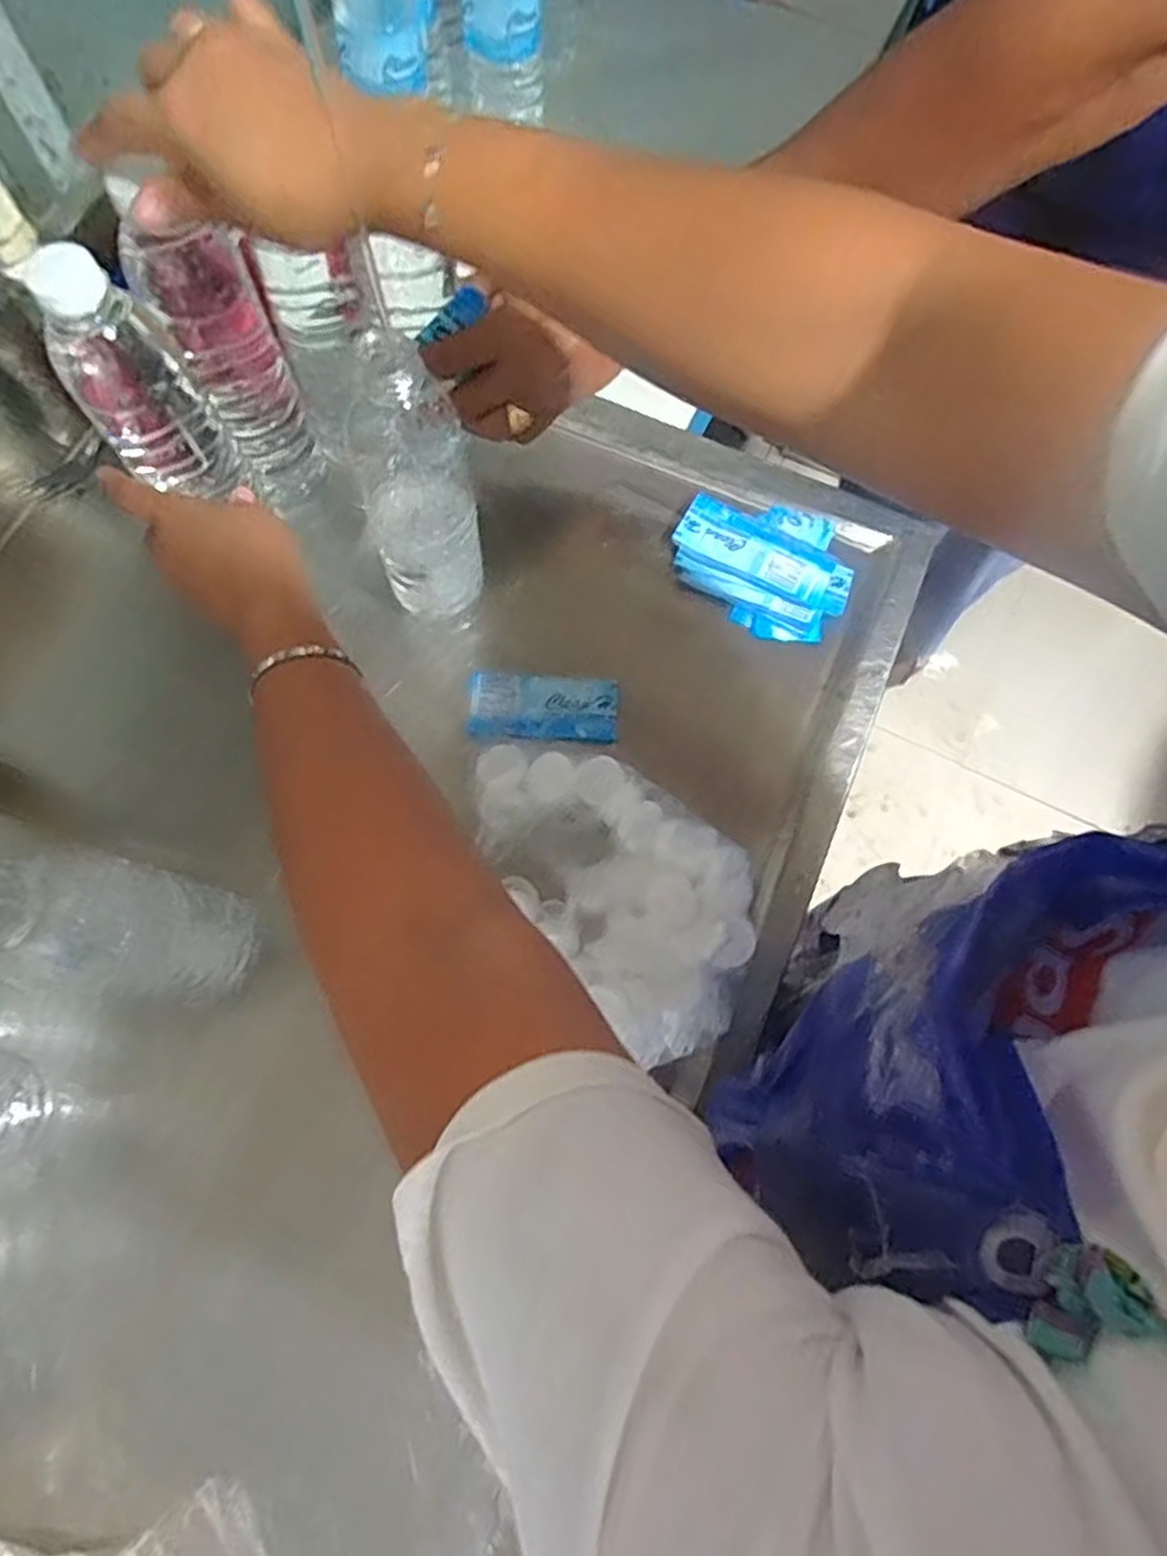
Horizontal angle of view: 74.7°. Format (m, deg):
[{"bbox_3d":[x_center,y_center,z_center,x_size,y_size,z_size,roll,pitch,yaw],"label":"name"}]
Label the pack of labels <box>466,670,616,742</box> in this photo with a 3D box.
[{"bbox_3d":[-0.027,-0.048,0.513,0.097,0.011,0.042,3,73,-1],"label":"pack of labels"}]

